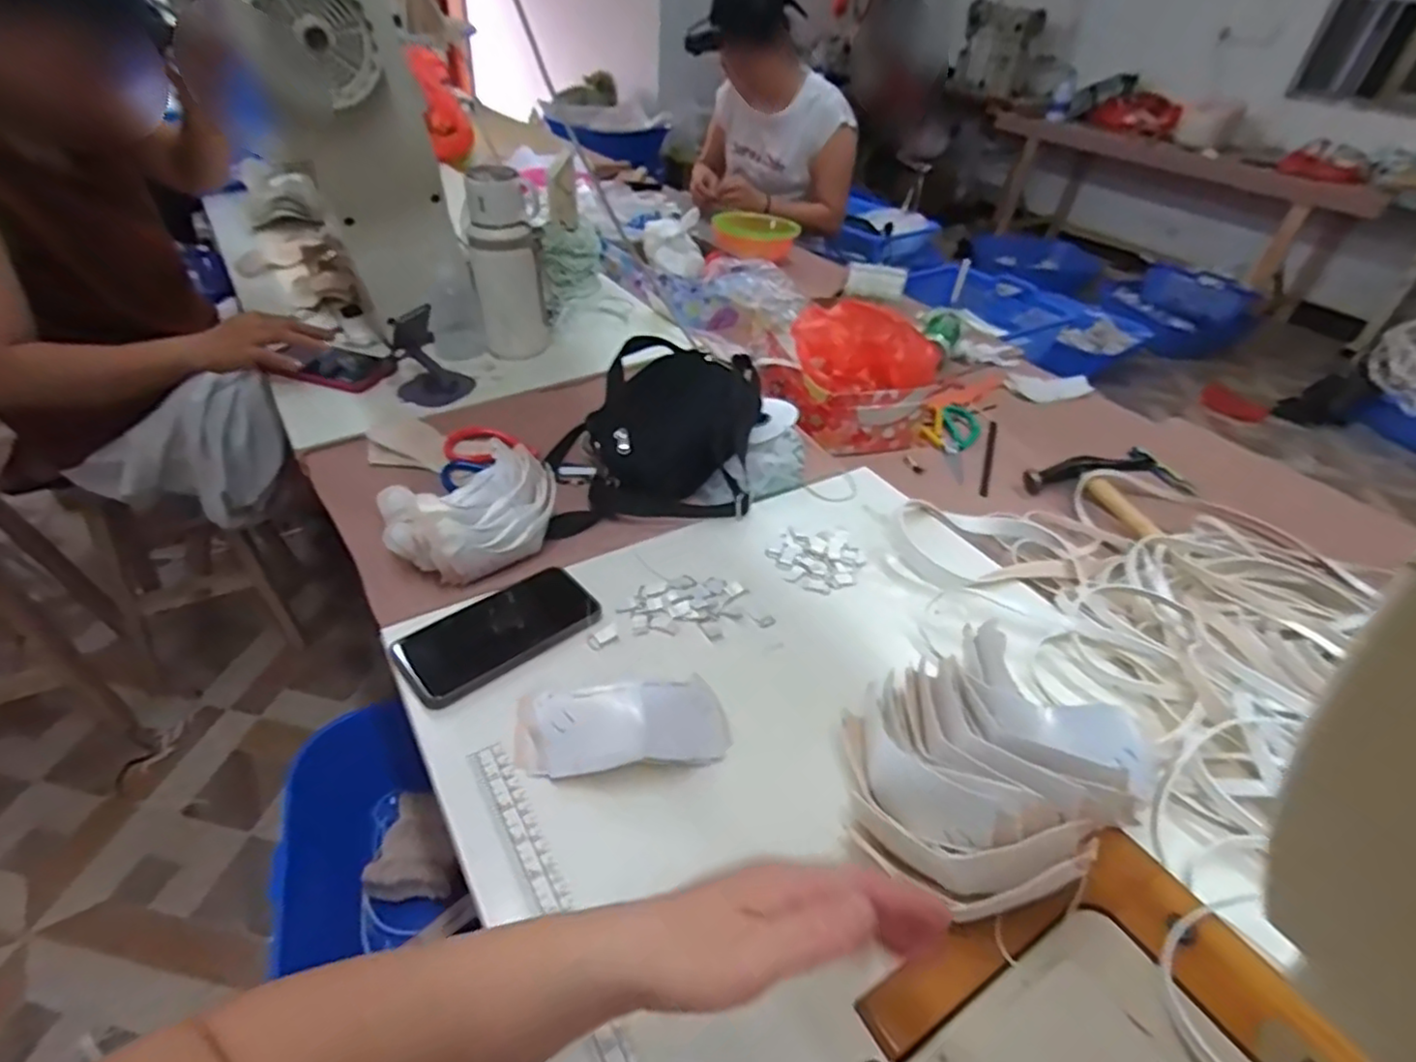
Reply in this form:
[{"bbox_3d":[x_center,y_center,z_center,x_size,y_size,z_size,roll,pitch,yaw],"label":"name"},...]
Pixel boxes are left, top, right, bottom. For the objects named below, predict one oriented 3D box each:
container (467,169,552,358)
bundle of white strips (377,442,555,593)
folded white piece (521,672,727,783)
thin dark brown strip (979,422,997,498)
[{"bbox_3d":[-0.261,-0.349,0.904,0.094,0.222,0.111,-7,41,-14],"label":"container"},{"bbox_3d":[-0.225,-0.012,0.670,0.156,0.070,0.105,-27,49,-33],"label":"bundle of white strips"},{"bbox_3d":[-0.058,0.136,0.484,0.151,0.050,0.064,-2,40,-9],"label":"folded white piece"},{"bbox_3d":[0.409,-0.108,1.000,0.010,0.011,0.202,18,41,13],"label":"thin dark brown strip"}]

